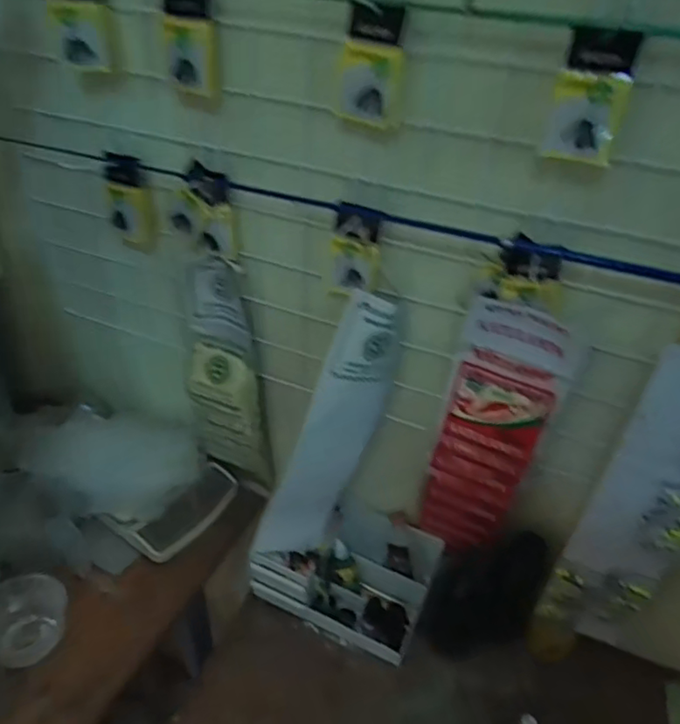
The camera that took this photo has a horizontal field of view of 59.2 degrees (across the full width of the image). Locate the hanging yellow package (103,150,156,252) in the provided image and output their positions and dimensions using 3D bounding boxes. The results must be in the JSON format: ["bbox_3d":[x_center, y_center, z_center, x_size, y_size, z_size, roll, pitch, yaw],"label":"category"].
[{"bbox_3d":[-0.239,-0.183,0.695,0.058,0.109,0.016,2,30,16],"label":"hanging yellow package"}]

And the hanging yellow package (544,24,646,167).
[{"bbox_3d":[0.186,-0.196,0.442,0.050,0.088,0.017,18,40,17],"label":"hanging yellow package"}]

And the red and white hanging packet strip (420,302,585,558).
[{"bbox_3d":[0.168,0.097,0.679,0.111,0.374,0.034,27,43,26],"label":"red and white hanging packet strip"}]

